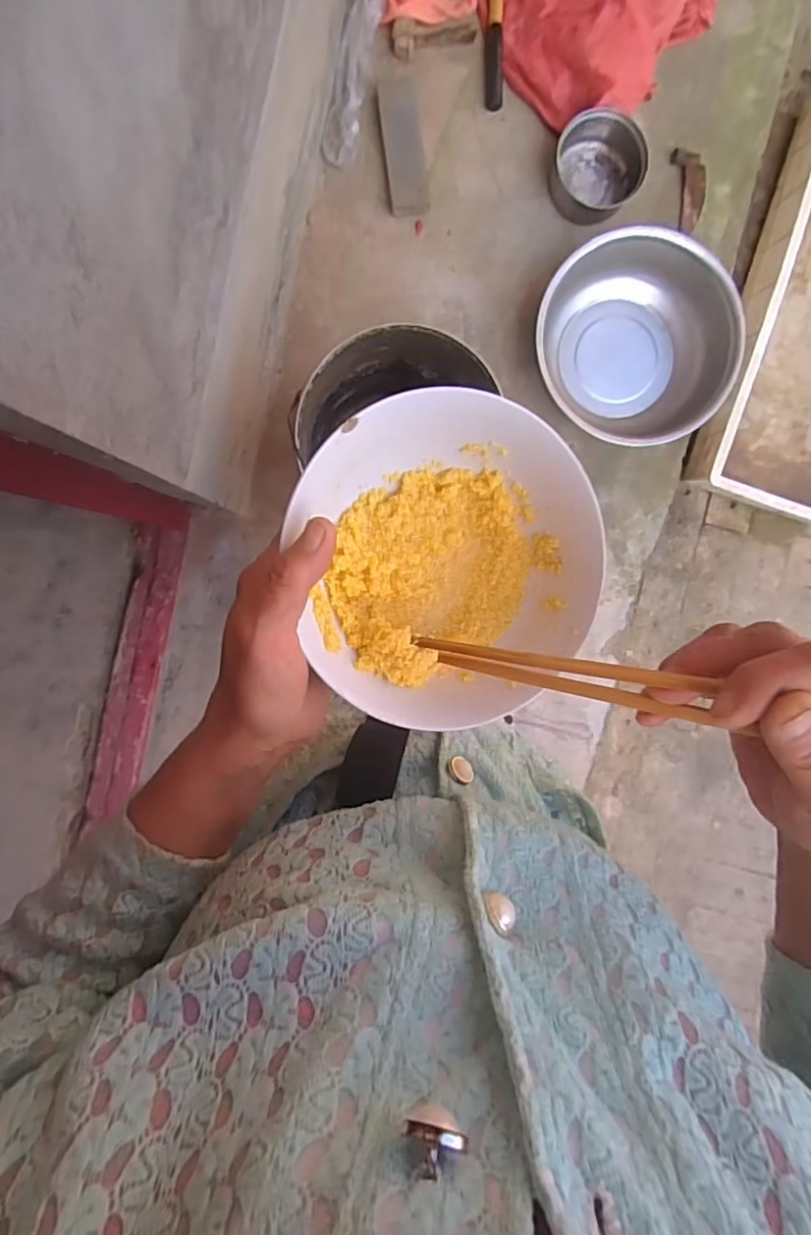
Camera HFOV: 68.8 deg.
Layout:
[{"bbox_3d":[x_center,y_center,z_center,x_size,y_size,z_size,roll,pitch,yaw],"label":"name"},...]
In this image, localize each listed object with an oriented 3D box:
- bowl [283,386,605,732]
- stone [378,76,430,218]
[{"bbox_3d":[0.022,-0.026,0.292,0.139,0.059,0.150,0,93,-3],"label":"bowl"},{"bbox_3d":[-0.002,-0.847,1.062,0.073,0.026,0.219,-8,94,-3],"label":"stone"}]

